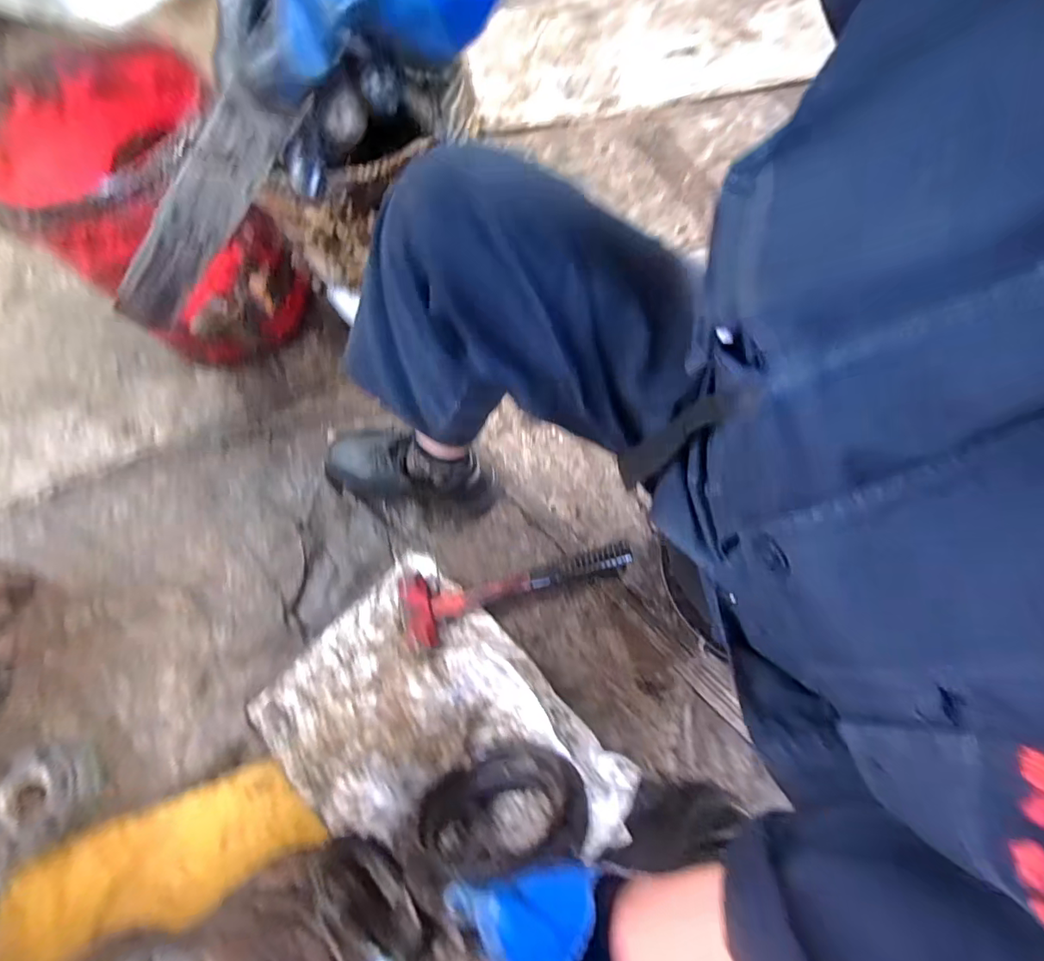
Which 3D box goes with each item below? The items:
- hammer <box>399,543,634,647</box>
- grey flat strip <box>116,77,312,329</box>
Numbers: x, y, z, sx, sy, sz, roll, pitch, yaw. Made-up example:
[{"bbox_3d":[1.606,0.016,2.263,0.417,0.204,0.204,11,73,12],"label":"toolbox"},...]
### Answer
[{"bbox_3d":[-0.004,0.148,0.701,0.322,0.049,0.102,-11,72,-2],"label":"hammer"},{"bbox_3d":[-0.202,-0.158,0.317,0.177,0.036,0.004,-35,52,29],"label":"grey flat strip"}]

